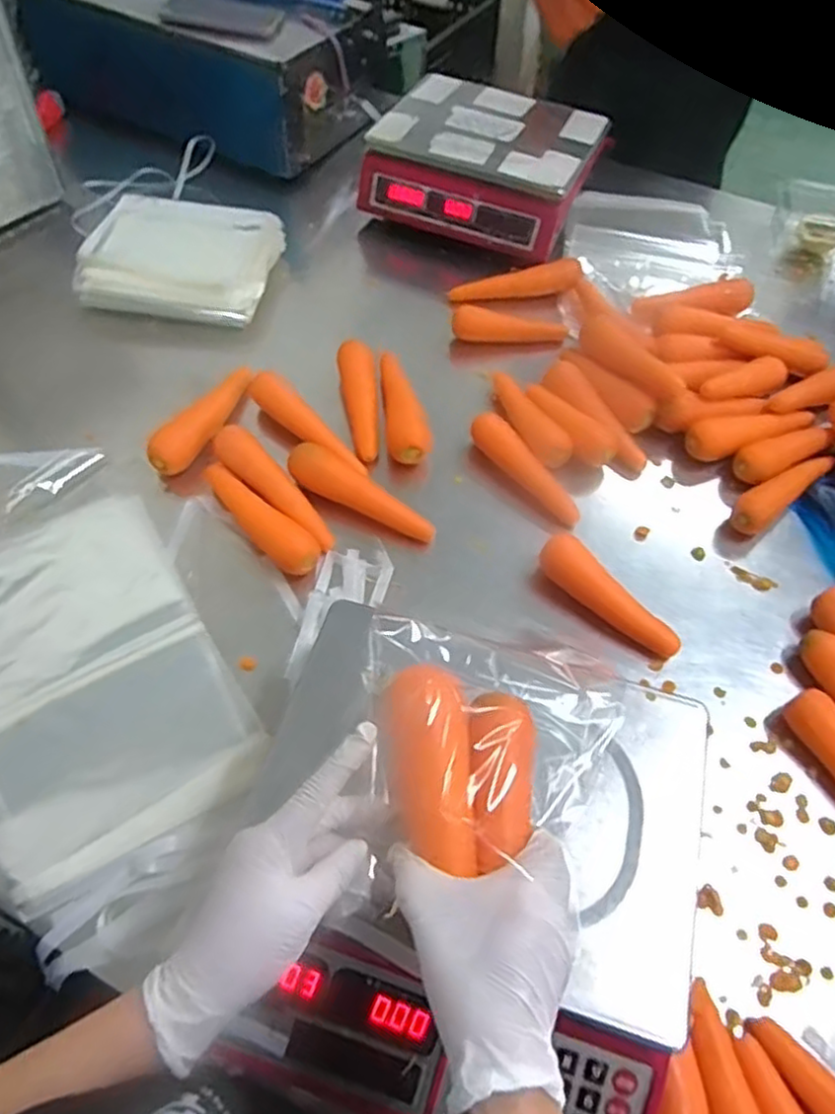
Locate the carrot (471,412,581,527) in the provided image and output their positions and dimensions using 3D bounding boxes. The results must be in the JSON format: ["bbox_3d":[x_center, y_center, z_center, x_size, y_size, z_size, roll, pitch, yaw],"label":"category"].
[{"bbox_3d":[0.117,-0.096,0.735,0.033,0.033,0.157,-31,63,-23],"label":"carrot"}]

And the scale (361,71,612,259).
[{"bbox_3d":[0.098,-0.577,1.016,0.303,0.126,0.262,22,58,12],"label":"scale"}]

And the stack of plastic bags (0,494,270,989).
[{"bbox_3d":[-0.283,0.105,0.592,0.208,0.019,0.372,-27,61,-21],"label":"stack of plastic bags"}]

